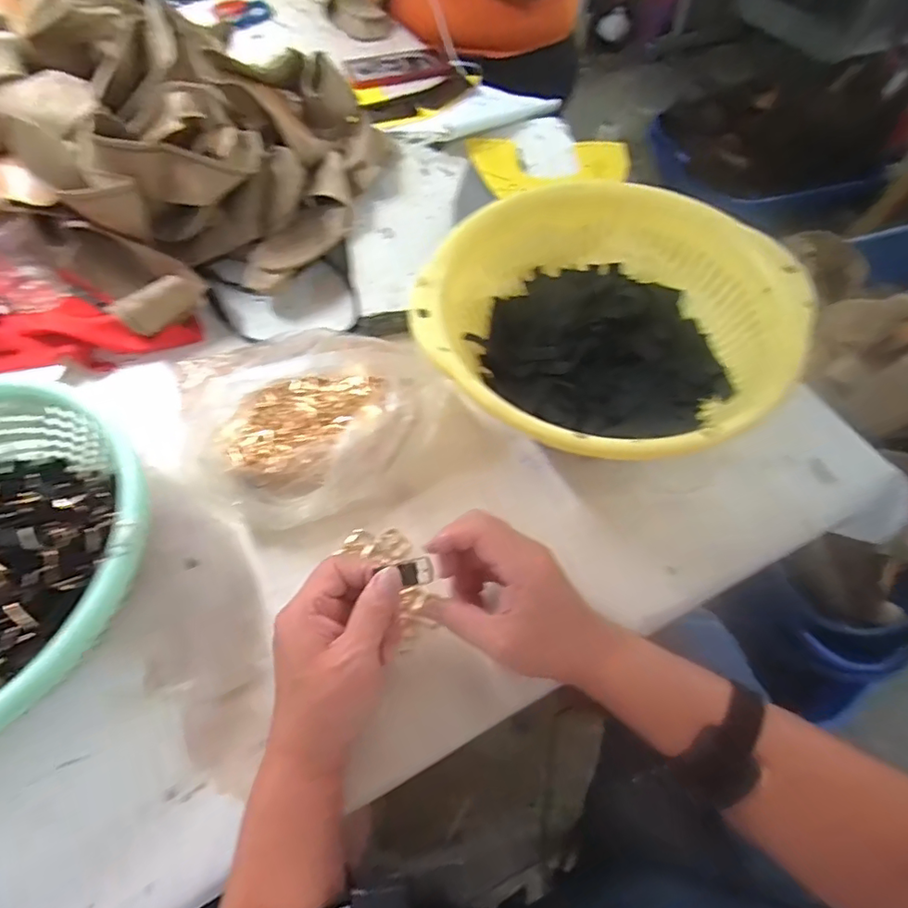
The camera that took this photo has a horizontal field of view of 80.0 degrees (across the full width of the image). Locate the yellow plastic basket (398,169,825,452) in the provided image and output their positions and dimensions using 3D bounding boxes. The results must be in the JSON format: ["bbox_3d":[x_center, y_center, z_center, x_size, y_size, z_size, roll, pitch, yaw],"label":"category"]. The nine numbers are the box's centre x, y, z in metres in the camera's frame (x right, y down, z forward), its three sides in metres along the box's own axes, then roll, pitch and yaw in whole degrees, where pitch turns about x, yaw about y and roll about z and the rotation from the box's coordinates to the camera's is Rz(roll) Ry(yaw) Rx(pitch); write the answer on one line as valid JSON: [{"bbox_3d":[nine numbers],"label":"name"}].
[{"bbox_3d":[0.119,-0.101,0.463,0.298,0.106,0.259,-4,59,-3],"label":"yellow plastic basket"}]

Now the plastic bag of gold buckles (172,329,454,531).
[{"bbox_3d":[-0.126,-0.048,0.479,0.215,0.042,0.202,-25,64,-14],"label":"plastic bag of gold buckles"}]

